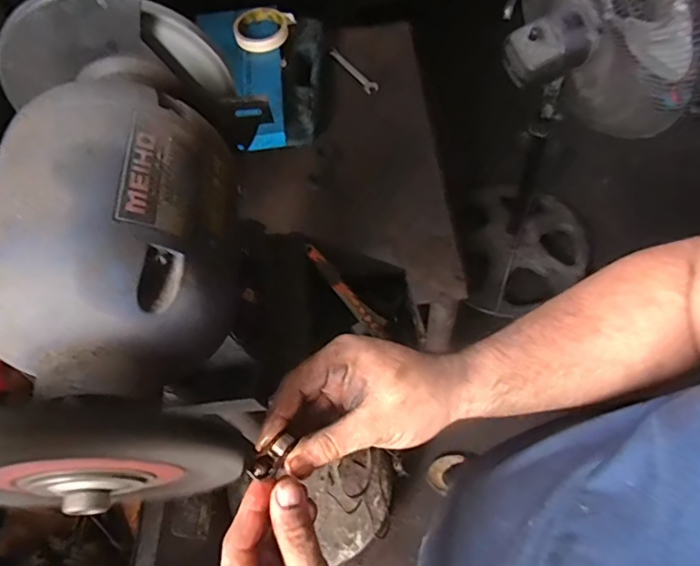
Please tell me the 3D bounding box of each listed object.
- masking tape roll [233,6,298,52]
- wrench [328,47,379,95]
[{"bbox_3d":[-0.154,-0.438,0.888,0.094,0.020,0.092,-2,62,3],"label":"masking tape roll"},{"bbox_3d":[0.007,-0.396,0.961,0.025,0.009,0.142,-32,64,-13],"label":"wrench"}]

